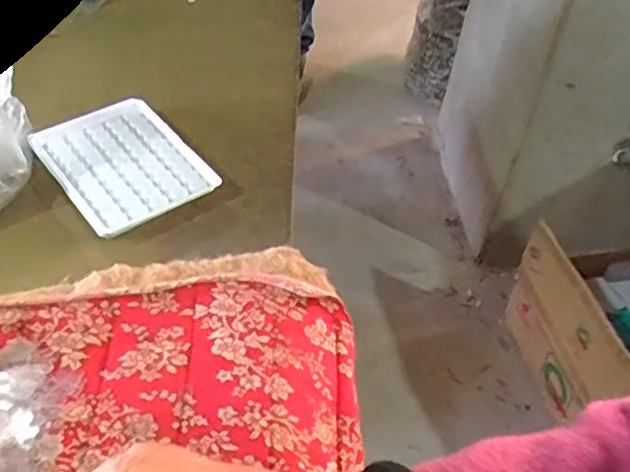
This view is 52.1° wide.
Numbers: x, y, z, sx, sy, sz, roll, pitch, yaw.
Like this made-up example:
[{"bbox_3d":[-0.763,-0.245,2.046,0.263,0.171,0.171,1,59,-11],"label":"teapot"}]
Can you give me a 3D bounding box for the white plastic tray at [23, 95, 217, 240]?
[{"bbox_3d":[-0.147,-0.055,0.493,0.096,0.016,0.131,-29,55,-27],"label":"white plastic tray"}]

